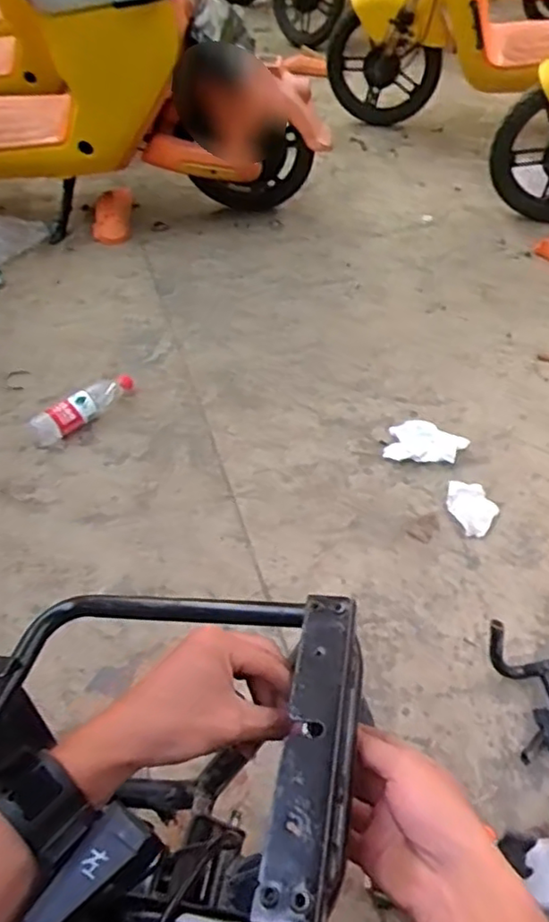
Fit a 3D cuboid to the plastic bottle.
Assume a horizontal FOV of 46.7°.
[{"bbox_3d":[-0.346,-0.107,1.160,0.213,0.051,0.054,-38,58,-26],"label":"plastic bottle"}]

